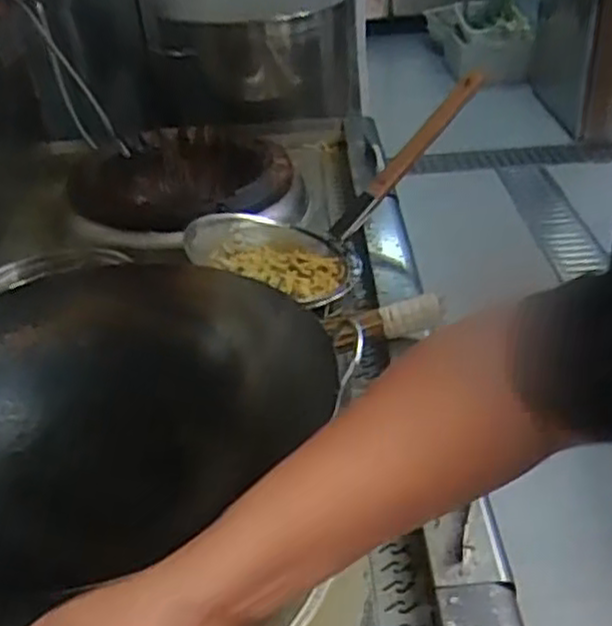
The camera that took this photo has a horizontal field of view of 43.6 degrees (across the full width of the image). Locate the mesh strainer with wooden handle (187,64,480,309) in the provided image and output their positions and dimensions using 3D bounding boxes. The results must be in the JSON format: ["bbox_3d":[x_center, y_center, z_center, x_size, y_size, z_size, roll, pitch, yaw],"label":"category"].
[{"bbox_3d":[0.096,-0.209,1.310,0.611,0.159,0.259,-37,43,-12],"label":"mesh strainer with wooden handle"}]

